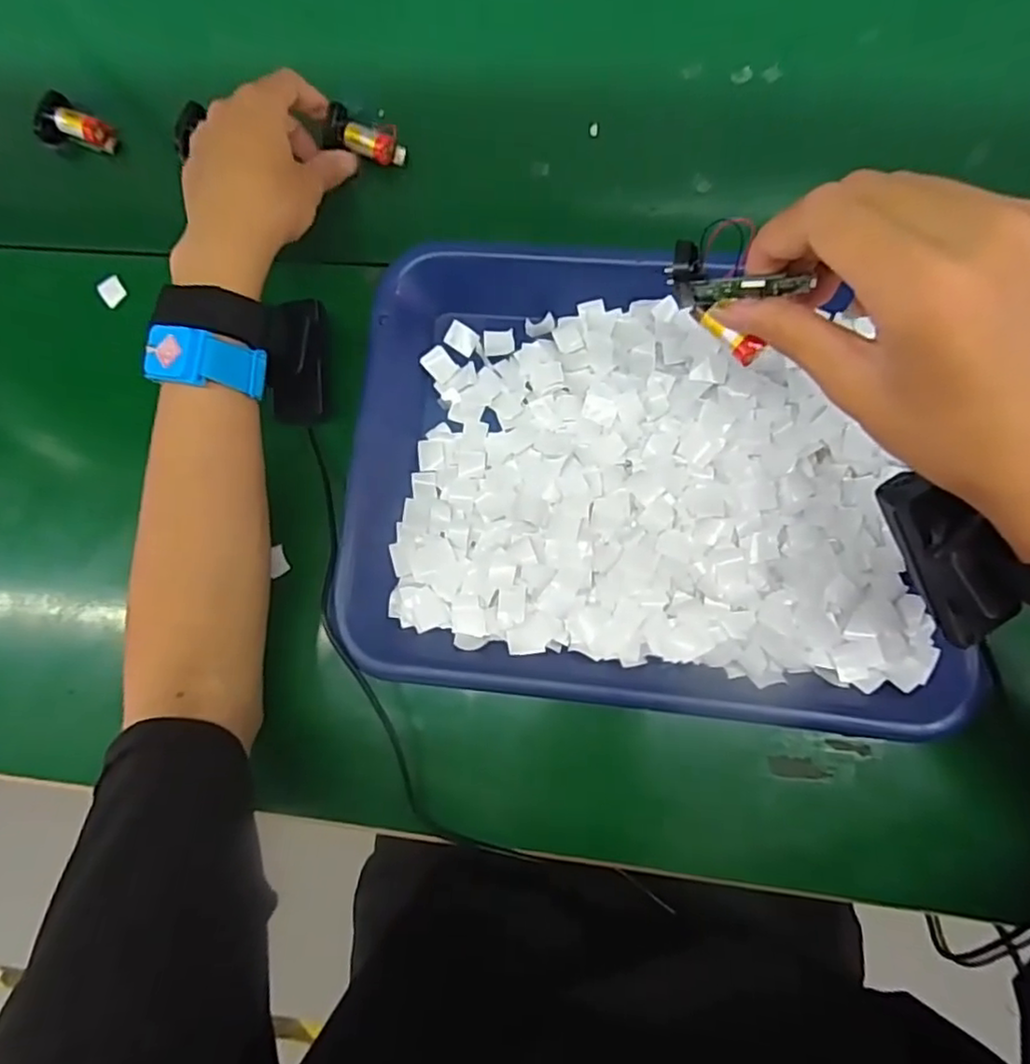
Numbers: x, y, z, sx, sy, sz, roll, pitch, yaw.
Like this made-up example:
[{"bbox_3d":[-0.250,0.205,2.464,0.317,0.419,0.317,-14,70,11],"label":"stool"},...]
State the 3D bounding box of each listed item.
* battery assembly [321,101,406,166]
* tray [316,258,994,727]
[{"bbox_3d":[-0.097,-0.254,0.422,0.052,0.016,0.025,19,85,-3],"label":"battery assembly"},{"bbox_3d":[0.070,-0.033,0.367,0.314,0.034,0.252,5,84,6],"label":"tray"}]

